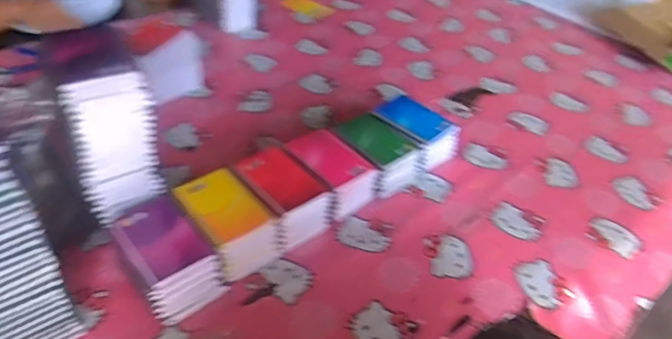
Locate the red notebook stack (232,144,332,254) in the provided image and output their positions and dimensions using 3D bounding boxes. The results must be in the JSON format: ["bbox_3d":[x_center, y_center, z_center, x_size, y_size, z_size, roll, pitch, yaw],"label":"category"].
[{"bbox_3d":[-0.084,0.043,0.791,0.095,0.084,0.139,-25,50,-31],"label":"red notebook stack"}]

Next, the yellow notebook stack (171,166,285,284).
[{"bbox_3d":[-0.156,0.080,0.739,0.142,0.083,0.097,36,48,30],"label":"yellow notebook stack"}]

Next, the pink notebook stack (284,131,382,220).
[{"bbox_3d":[-0.008,0.007,0.842,0.100,0.082,0.130,-27,51,-33],"label":"pink notebook stack"}]

